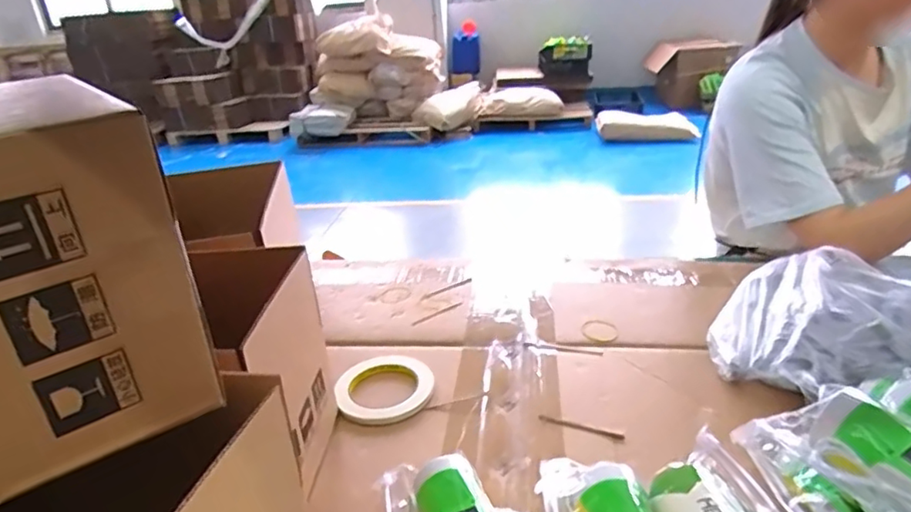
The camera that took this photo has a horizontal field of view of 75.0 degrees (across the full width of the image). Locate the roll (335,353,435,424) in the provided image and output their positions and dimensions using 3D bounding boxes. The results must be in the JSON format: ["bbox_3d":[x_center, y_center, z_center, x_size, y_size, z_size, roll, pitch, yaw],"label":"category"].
[{"bbox_3d":[-0.082,0.144,0.674,0.106,0.014,0.112,-4,25,2],"label":"roll"}]

